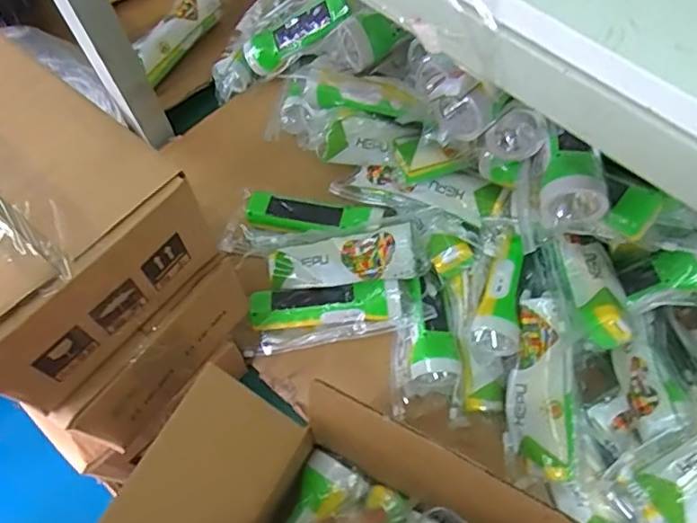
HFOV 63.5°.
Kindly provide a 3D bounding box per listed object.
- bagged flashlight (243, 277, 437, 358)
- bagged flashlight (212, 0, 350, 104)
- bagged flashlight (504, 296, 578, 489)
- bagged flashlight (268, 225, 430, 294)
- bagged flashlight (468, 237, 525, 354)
[{"bbox_3d":[-0.015,0.054,0.629,0.197,0.049,0.062,-8,64,-3],"label":"bagged flashlight"},{"bbox_3d":[-0.096,-0.295,0.765,0.233,0.046,0.117,-22,59,31],"label":"bagged flashlight"},{"bbox_3d":[0.187,0.123,0.545,0.058,0.061,0.172,3,89,3],"label":"bagged flashlight"},{"bbox_3d":[-0.005,0.001,0.634,0.175,0.035,0.057,-8,63,14],"label":"bagged flashlight"},{"bbox_3d":[0.161,0.039,0.589,0.050,0.051,0.123,19,66,10],"label":"bagged flashlight"}]

